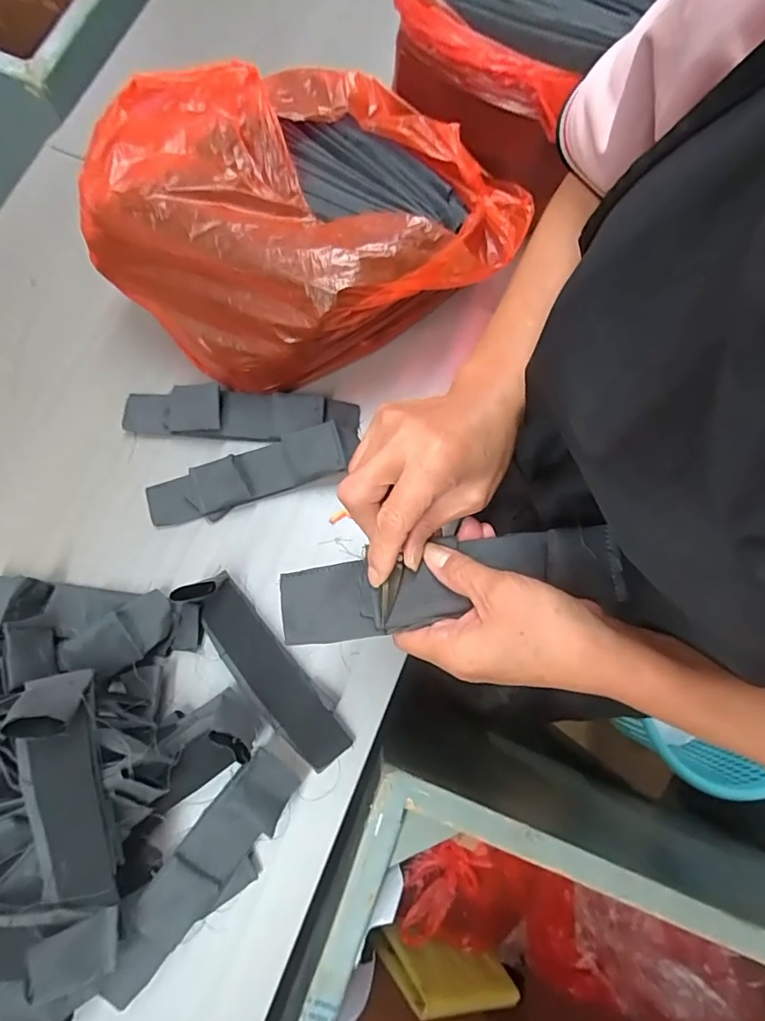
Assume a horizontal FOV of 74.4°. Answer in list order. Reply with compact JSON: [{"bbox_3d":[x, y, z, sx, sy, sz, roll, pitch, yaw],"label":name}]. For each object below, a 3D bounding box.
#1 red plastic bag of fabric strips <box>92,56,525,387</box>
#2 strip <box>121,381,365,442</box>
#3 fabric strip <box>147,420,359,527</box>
[{"bbox_3d":[-0.064,-0.250,0.445,0.337,0.152,0.237,-30,79,-7],"label":"red plastic bag of fabric strips"},{"bbox_3d":[-0.139,-0.093,0.495,0.223,0.023,0.049,3,77,0],"label":"strip"},{"bbox_3d":[-0.123,-0.033,0.472,0.200,0.046,0.048,-15,78,-4],"label":"fabric strip"}]

